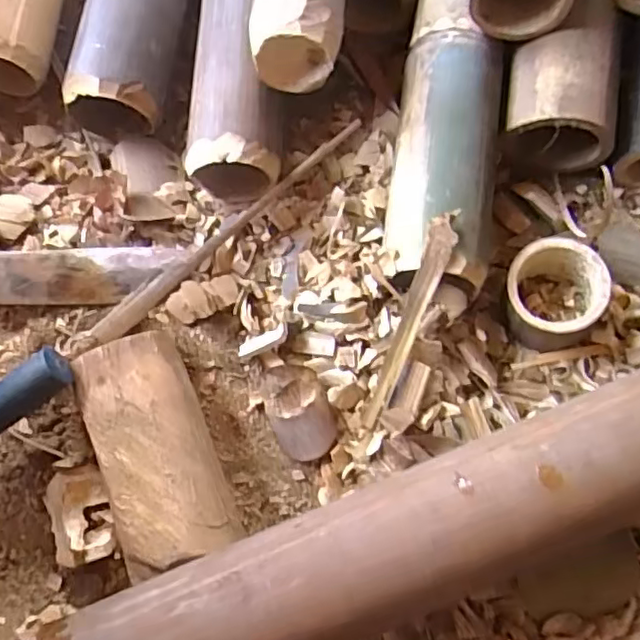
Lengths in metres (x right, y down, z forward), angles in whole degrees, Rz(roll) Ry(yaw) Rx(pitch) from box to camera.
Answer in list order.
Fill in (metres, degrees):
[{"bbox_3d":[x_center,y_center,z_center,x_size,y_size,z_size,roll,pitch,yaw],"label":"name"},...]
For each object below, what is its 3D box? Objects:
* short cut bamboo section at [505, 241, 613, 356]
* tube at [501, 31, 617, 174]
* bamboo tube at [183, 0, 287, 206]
[{"bbox_3d":[0.156,-0.016,0.412,0.064,0.046,0.063,0,73,1],"label":"short cut bamboo section"},{"bbox_3d":[0.168,-0.154,0.434,0.079,0.067,0.074,0,73,1],"label":"tube"},{"bbox_3d":[-0.056,-0.232,0.458,0.065,0.059,0.288,1,73,1],"label":"bamboo tube"}]

